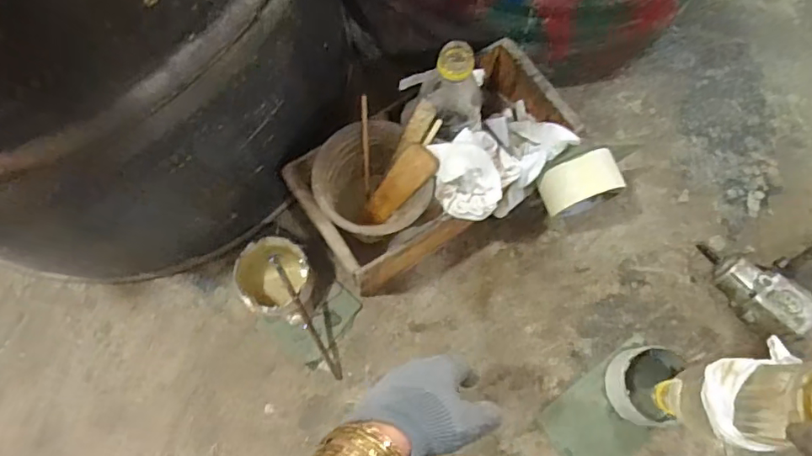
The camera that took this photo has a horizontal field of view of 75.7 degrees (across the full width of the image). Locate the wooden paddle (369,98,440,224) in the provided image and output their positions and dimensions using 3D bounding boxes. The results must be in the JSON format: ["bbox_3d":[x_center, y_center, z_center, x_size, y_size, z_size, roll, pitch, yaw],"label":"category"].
[{"bbox_3d":[-0.008,-0.042,0.525,0.034,0.120,0.006,42,48,-4],"label":"wooden paddle"}]

